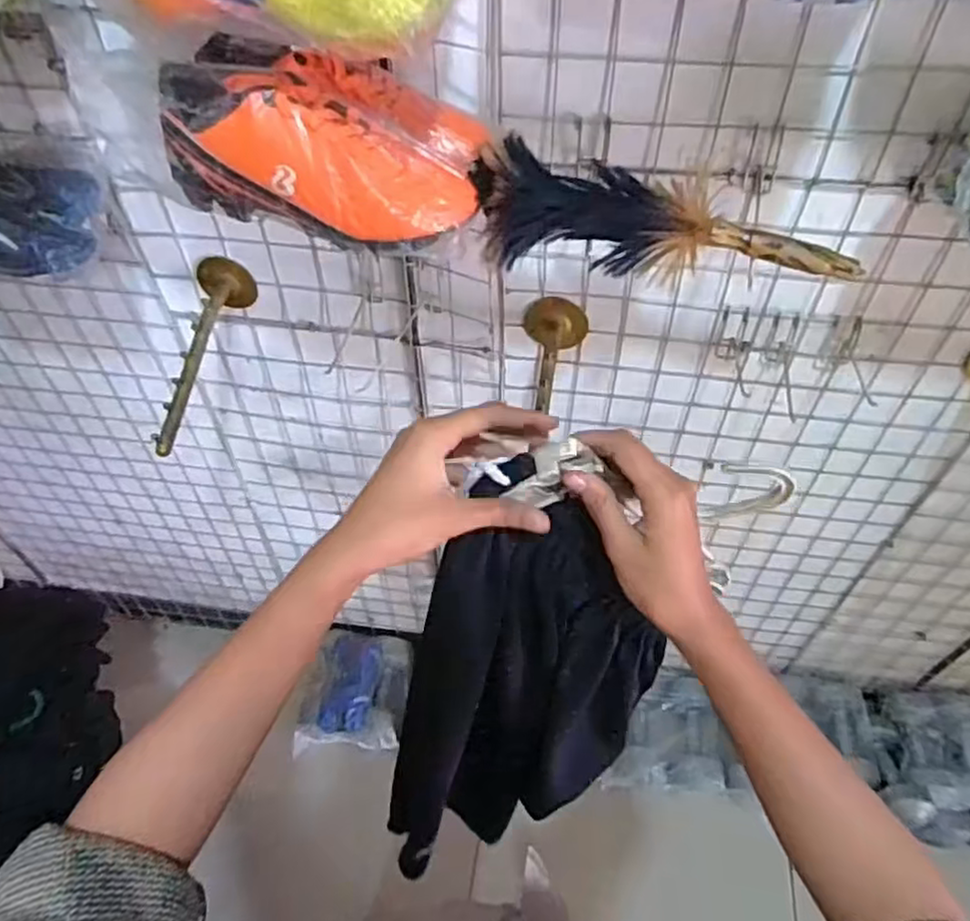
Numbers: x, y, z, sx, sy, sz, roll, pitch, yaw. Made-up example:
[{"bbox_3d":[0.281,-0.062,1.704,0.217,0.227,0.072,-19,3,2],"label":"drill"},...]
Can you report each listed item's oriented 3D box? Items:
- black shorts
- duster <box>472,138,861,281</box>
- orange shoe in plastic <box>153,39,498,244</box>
[{"bbox_3d":[0.032,0.174,0.554,0.181,0.440,0.070,5,33,-7],"label":"black shorts"},{"bbox_3d":[0.146,-0.192,0.561,0.299,0.088,0.068,5,51,5],"label":"duster"},{"bbox_3d":[-0.116,-0.264,0.555,0.243,0.092,0.144,16,53,13],"label":"orange shoe in plastic"}]

